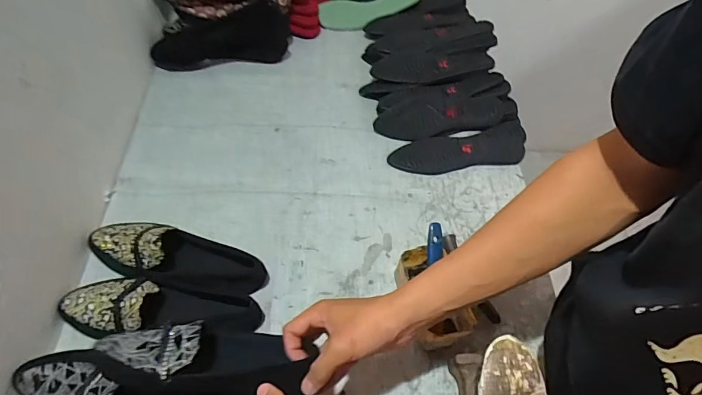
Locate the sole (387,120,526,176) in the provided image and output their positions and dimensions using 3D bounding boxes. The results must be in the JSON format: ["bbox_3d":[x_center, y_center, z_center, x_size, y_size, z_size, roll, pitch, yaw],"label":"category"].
[{"bbox_3d":[0.191,-0.087,0.762,0.240,0.033,0.079,-7,57,-8],"label":"sole"}]

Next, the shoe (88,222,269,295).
[{"bbox_3d":[-0.244,0.084,0.601,0.245,0.061,0.088,13,56,5],"label":"shoe"}]

